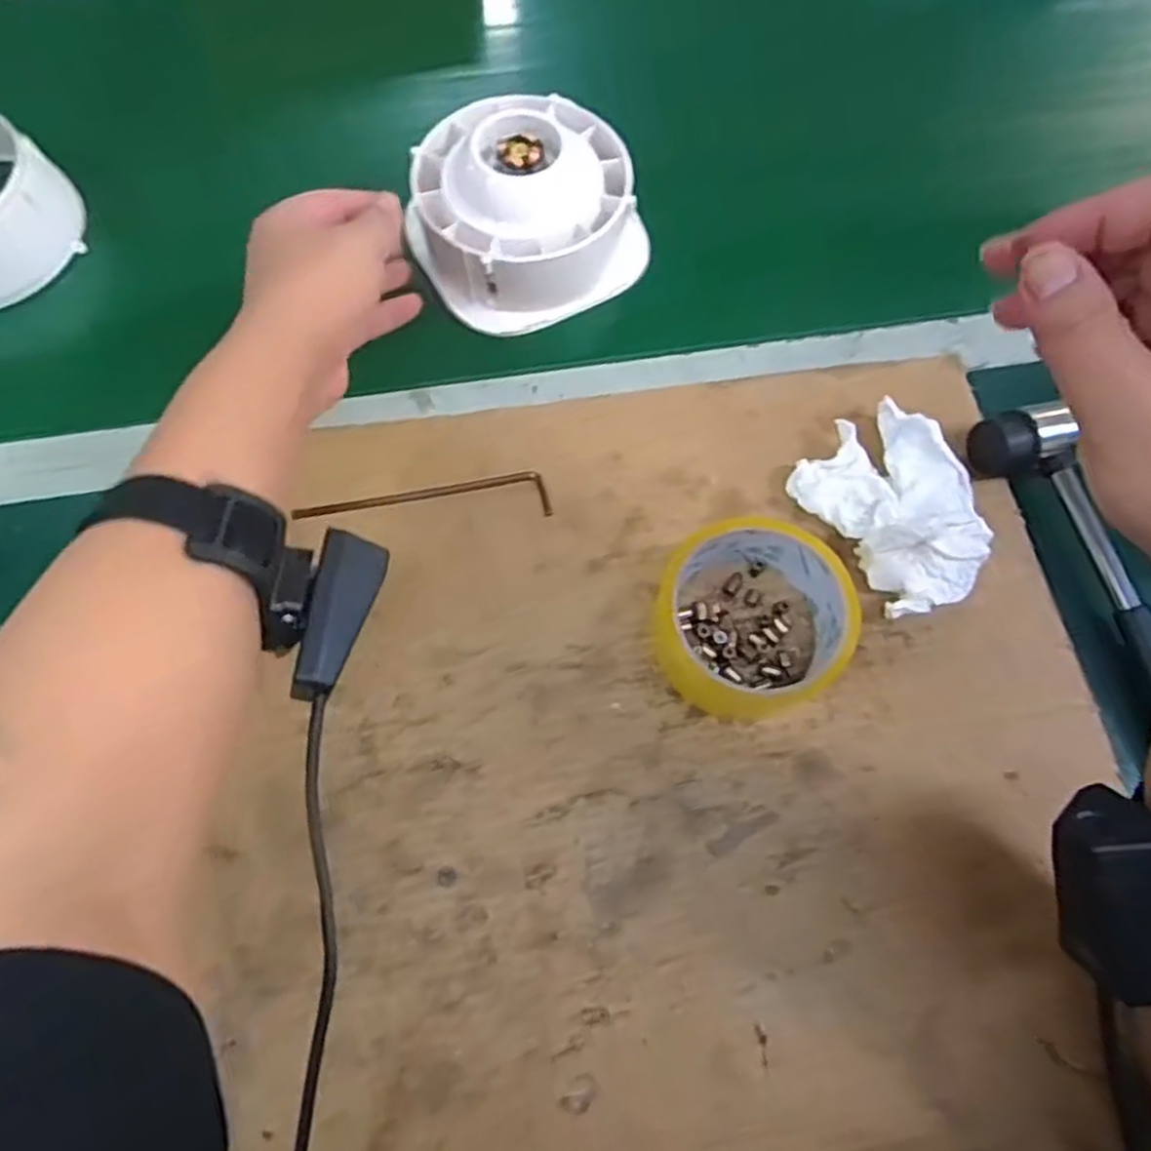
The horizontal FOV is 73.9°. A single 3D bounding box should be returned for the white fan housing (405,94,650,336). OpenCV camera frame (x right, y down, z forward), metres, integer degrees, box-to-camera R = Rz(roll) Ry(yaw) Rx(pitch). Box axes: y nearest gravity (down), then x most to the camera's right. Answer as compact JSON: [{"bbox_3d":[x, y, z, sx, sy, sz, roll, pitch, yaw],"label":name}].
[{"bbox_3d":[-0.033,-0.231,0.461,0.133,0.057,0.137,-28,73,-11],"label":"white fan housing"}]

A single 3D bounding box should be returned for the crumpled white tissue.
[{"bbox_3d":[0.173,-0.037,0.403,0.079,0.031,0.103,-31,74,-11],"label":"crumpled white tissue"}]

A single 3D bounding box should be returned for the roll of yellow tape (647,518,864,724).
[{"bbox_3d":[0.086,0.019,0.373,0.085,0.043,0.093,0,70,-1],"label":"roll of yellow tape"}]

